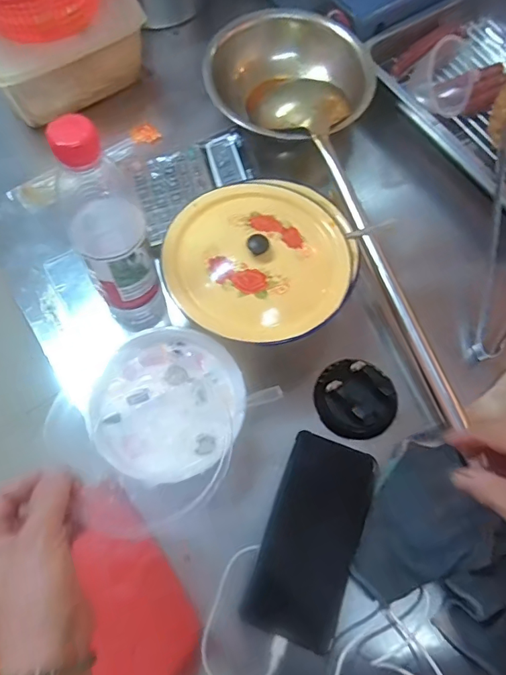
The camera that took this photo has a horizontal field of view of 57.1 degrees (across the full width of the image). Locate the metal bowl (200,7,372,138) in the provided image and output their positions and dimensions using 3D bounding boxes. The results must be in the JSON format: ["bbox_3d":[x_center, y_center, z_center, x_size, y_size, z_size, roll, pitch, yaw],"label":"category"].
[{"bbox_3d":[0.053,-0.328,0.580,0.205,0.058,0.205,1,68,-2],"label":"metal bowl"}]

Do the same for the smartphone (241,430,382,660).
[{"bbox_3d":[0.053,0.172,0.411,0.082,0.013,0.165,21,68,6],"label":"smartphone"}]

